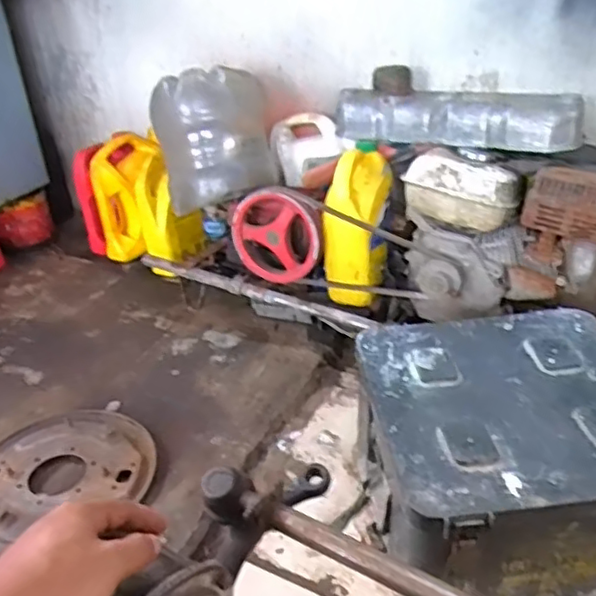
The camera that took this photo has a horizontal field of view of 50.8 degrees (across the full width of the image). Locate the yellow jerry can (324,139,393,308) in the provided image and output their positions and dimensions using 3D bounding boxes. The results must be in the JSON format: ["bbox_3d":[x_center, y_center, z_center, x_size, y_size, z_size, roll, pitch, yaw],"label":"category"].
[{"bbox_3d":[0.113,-0.138,1.221,0.114,0.318,0.097,8,16,18],"label":"yellow jerry can"}]

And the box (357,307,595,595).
[{"bbox_3d":[0.294,0.219,0.889,0.370,0.216,0.362,-5,31,-3],"label":"box"}]

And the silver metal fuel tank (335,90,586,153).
[{"bbox_3d":[0.289,-0.346,1.187,0.461,0.089,0.111,11,33,22],"label":"silver metal fuel tank"}]

